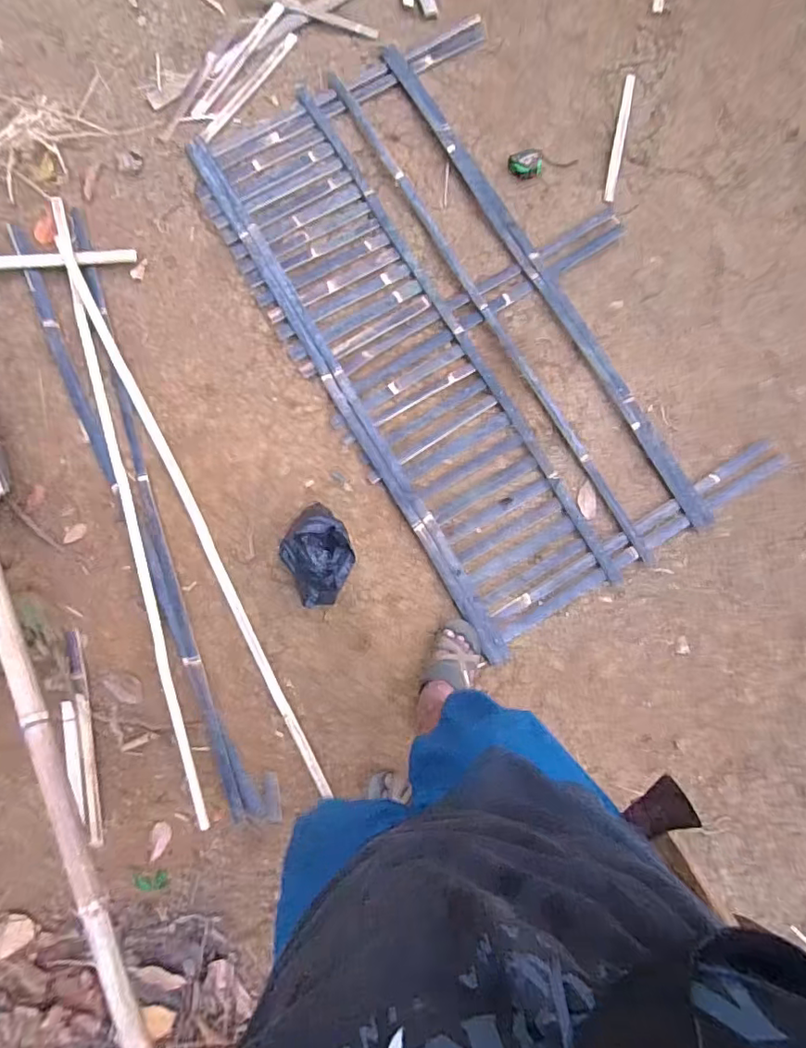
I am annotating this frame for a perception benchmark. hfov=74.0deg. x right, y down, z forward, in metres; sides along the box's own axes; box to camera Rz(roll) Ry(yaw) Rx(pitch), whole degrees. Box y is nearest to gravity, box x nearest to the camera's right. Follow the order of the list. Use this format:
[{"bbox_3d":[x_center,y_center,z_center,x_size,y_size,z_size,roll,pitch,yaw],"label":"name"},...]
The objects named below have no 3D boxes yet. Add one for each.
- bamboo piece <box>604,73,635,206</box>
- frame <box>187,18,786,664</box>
[{"bbox_3d":[0.605,-1.076,1.485,0.031,0.010,0.409,13,81,-1],"label":"bamboo piece"},{"bbox_3d":[0.158,-0.530,1.370,0.847,0.055,1.500,-31,84,-7],"label":"frame"}]

